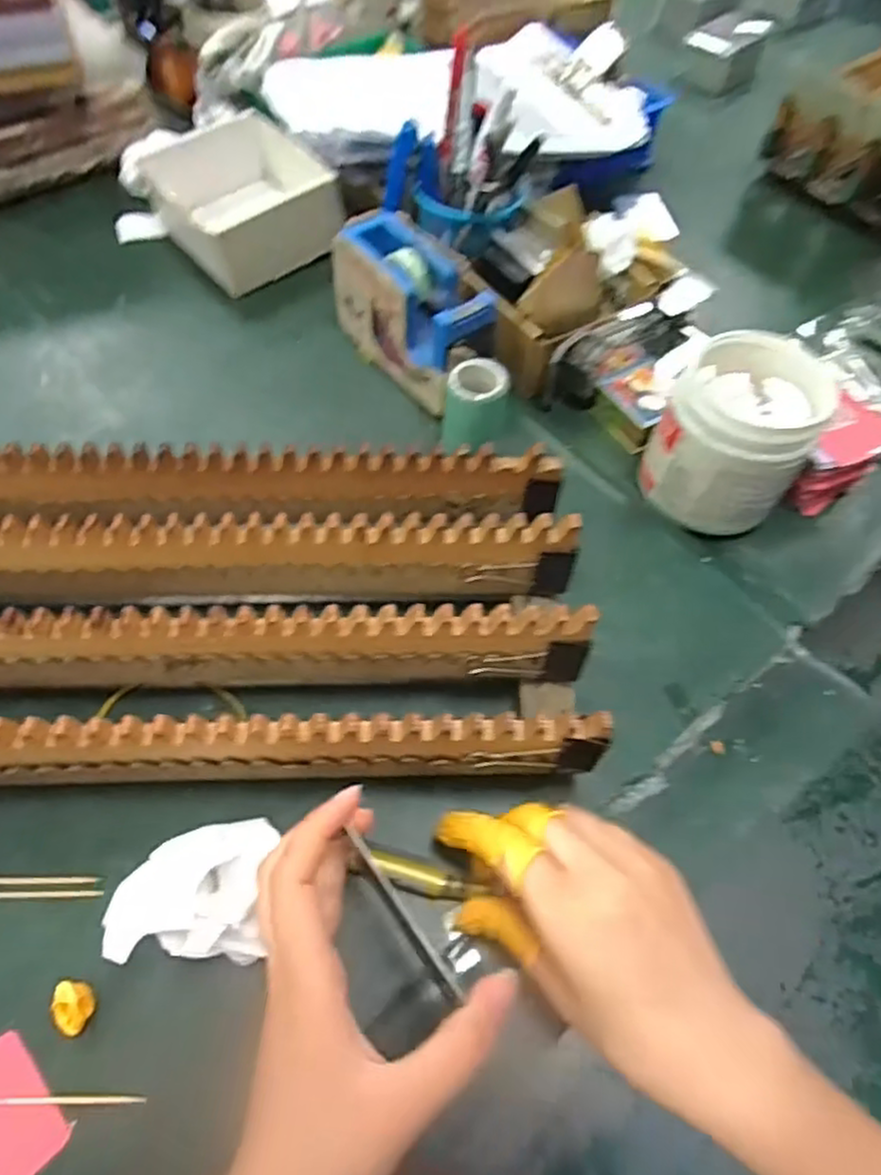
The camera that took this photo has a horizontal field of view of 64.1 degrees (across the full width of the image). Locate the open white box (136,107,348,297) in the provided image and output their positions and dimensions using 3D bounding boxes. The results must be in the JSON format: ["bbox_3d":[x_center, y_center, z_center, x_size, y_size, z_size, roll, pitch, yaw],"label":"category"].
[{"bbox_3d":[-0.178,-0.339,0.616,0.128,0.062,0.169,-34,65,-21],"label":"open white box"}]

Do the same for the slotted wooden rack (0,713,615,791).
[{"bbox_3d":[-0.197,0.085,0.331,0.545,0.082,0.024,-2,58,-3],"label":"slotted wooden rack"}]

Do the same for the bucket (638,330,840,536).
[{"bbox_3d":[0.201,-0.104,0.478,0.092,0.094,0.096,1,58,-1],"label":"bucket"}]

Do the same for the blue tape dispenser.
[{"bbox_3d":[-0.017,-0.199,0.512,0.062,0.079,0.137,-31,64,-20],"label":"blue tape dispenser"}]

